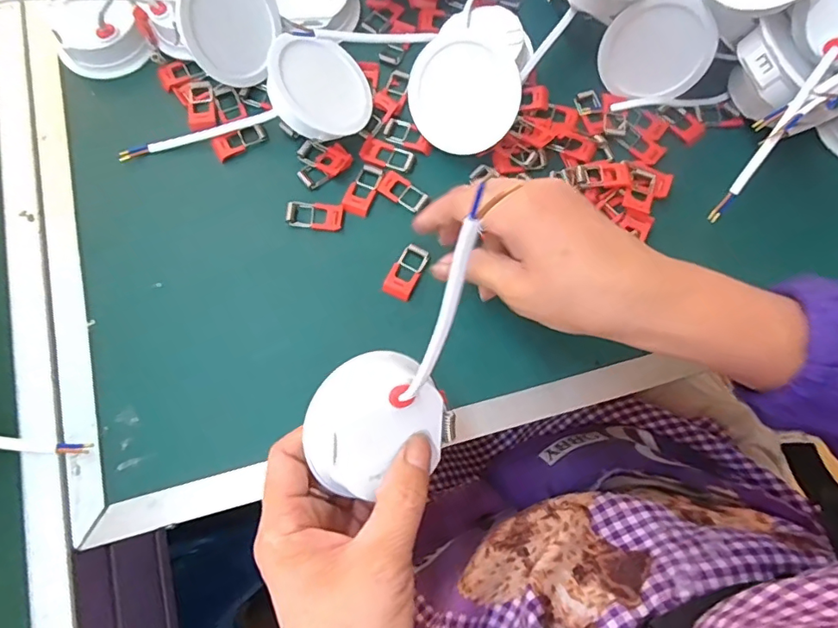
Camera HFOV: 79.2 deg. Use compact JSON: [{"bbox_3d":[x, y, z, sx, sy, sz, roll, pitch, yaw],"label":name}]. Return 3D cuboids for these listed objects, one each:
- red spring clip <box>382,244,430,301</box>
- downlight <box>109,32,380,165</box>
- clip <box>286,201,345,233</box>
[{"bbox_3d":[-0.008,-0.028,0.332,0.019,0.005,0.037,25,73,6],"label":"red spring clip"},{"bbox_3d":[-0.117,-0.150,0.338,0.164,0.055,0.069,1,73,-2],"label":"downlight"},{"bbox_3d":[-0.070,-0.066,0.343,0.038,0.005,0.019,8,72,1],"label":"clip"}]

